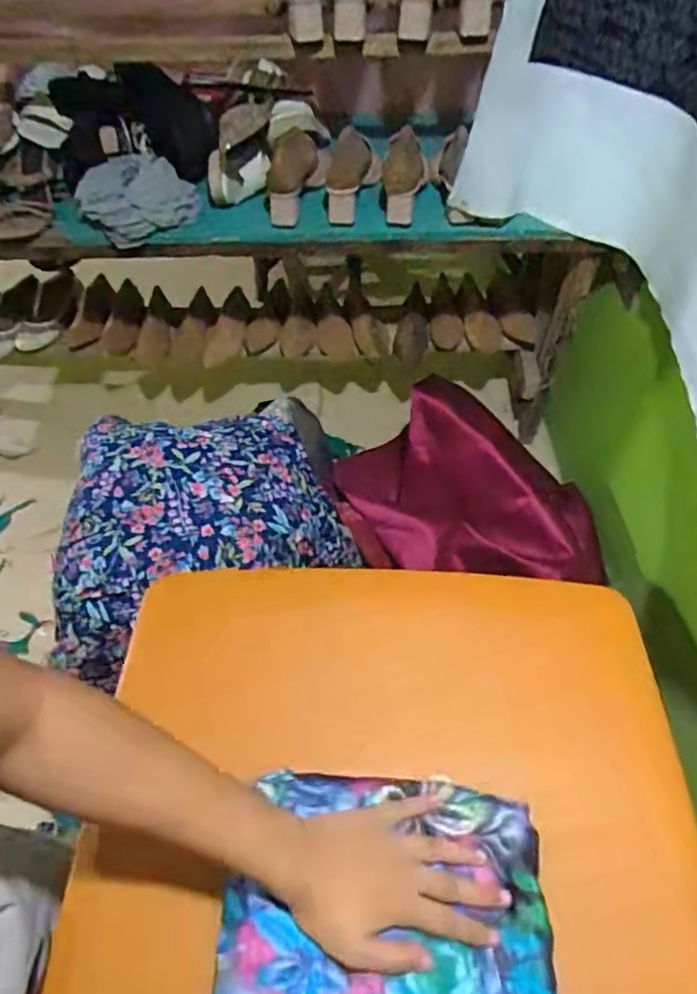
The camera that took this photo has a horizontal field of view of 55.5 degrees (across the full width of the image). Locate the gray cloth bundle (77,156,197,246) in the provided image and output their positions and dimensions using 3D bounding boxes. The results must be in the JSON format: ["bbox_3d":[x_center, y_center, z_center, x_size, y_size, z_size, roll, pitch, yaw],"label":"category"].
[{"bbox_3d":[-0.377,-0.539,1.174,0.199,0.085,0.165,-18,56,-18],"label":"gray cloth bundle"}]

